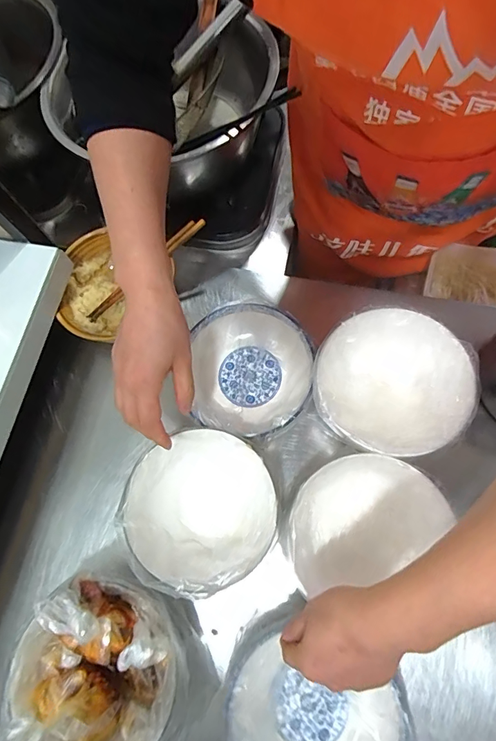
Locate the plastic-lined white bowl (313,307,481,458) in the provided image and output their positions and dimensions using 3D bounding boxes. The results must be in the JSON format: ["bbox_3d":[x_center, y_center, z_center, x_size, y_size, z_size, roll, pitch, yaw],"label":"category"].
[{"bbox_3d":[0.171,0.019,0.503,0.171,0.085,0.169,-2,75,6],"label":"plastic-lined white bowl"}]

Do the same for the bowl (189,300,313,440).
[{"bbox_3d":[0.003,0.004,0.545,0.157,0.066,0.172,-2,75,6],"label":"bowl"}]

